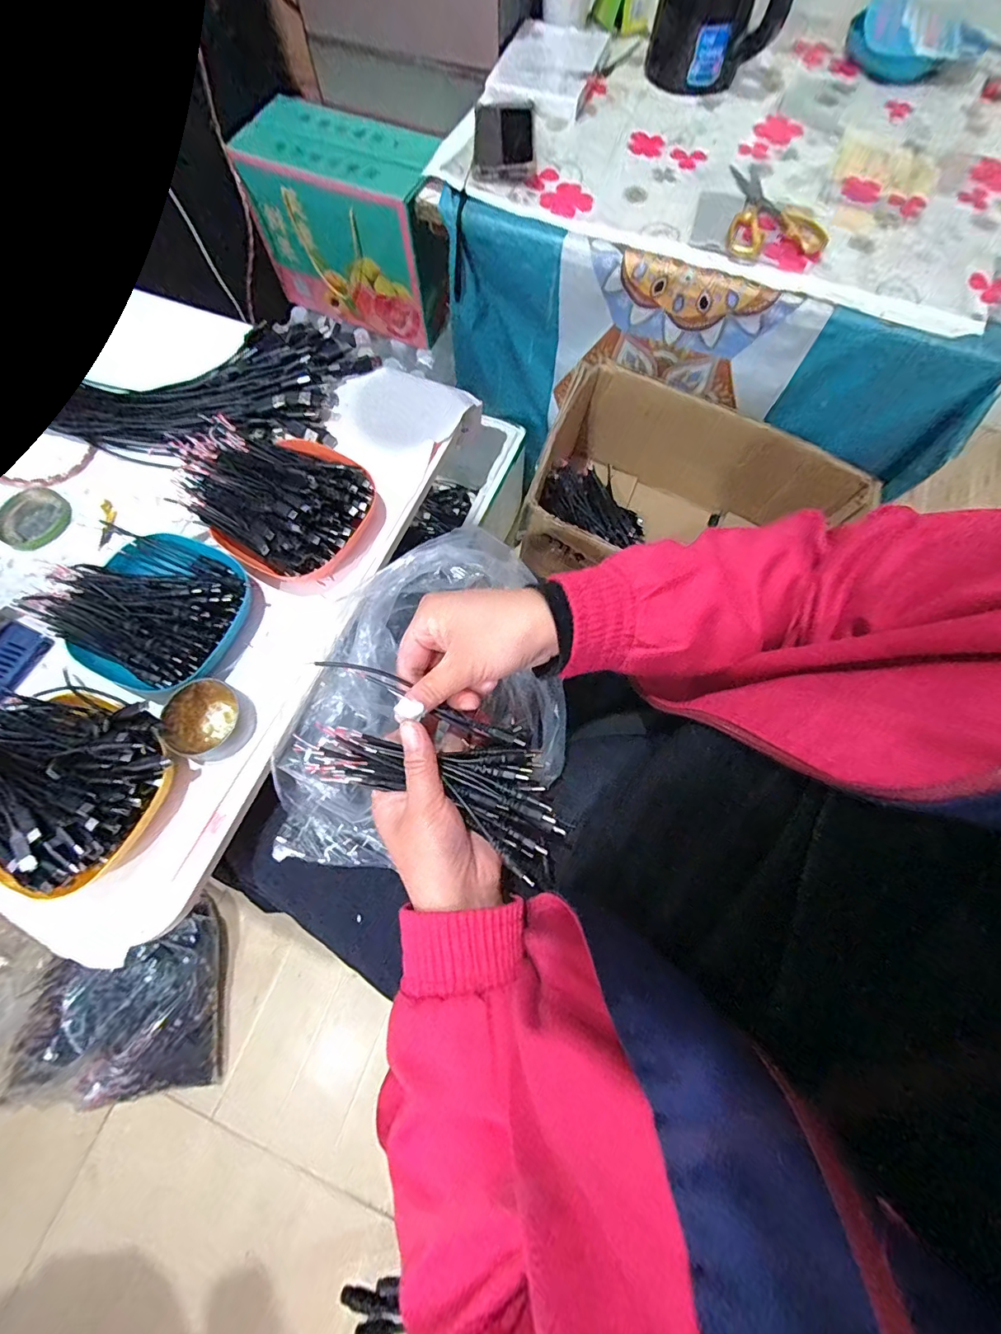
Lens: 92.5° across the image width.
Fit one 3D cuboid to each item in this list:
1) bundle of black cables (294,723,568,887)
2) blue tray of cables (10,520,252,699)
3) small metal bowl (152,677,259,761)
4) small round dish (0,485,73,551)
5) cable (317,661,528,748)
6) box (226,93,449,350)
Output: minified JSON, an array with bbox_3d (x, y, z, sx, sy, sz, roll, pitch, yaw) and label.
[{"bbox_3d":[-0.048,0.073,0.320,0.174,0.033,0.072,18,73,3],"label":"bundle of black cables"},{"bbox_3d":[-0.302,-0.055,0.416,0.157,0.046,0.135,28,74,9],"label":"blue tray of cables"},{"bbox_3d":[-0.242,0.043,0.396,0.060,0.025,0.059,0,72,0],"label":"small metal bowl"},{"bbox_3d":[-0.471,-0.150,0.482,0.063,0.010,0.066,0,72,0],"label":"small round dish"},{"bbox_3d":[-0.052,0.024,0.327,0.148,0.005,0.016,26,74,-5],"label":"cable"},{"bbox_3d":[-0.243,-0.769,0.853,0.340,0.241,0.154,23,74,7],"label":"box"}]

